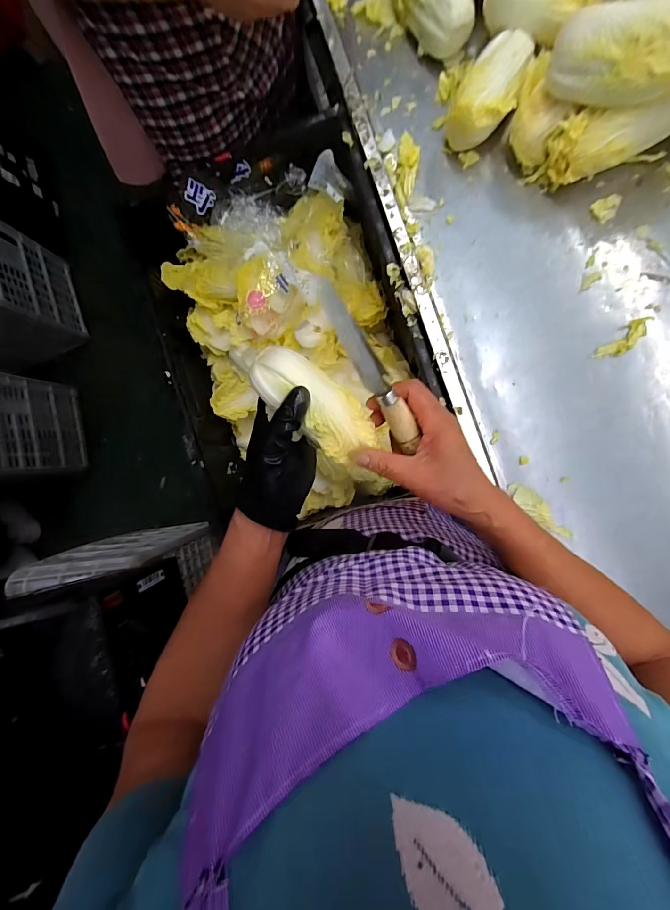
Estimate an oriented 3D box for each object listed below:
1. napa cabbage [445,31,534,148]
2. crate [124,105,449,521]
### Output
[{"bbox_3d":[0.206,-0.478,0.501,0.073,0.067,0.138,34,95,7],"label":"napa cabbage"},{"bbox_3d":[-0.068,-0.187,0.633,0.384,0.206,0.573,-18,87,8],"label":"crate"}]

